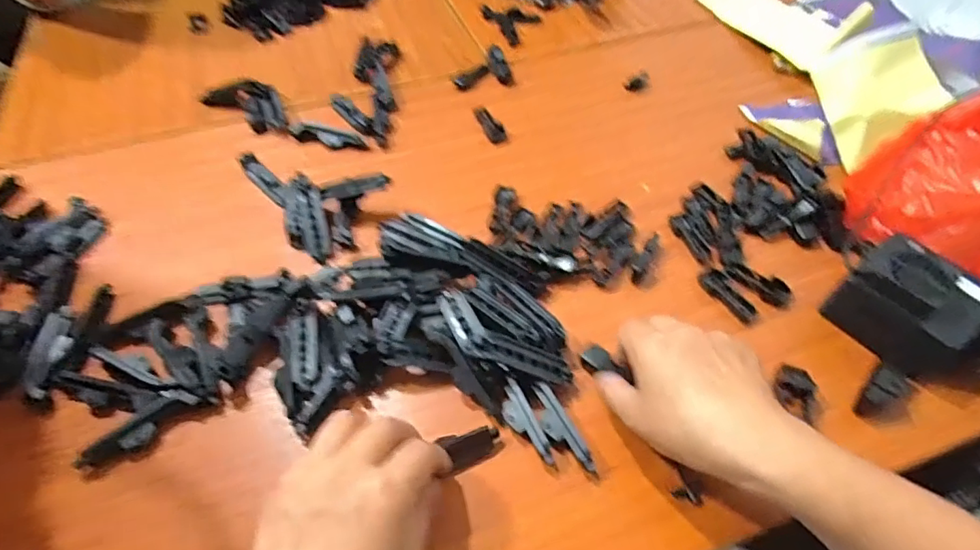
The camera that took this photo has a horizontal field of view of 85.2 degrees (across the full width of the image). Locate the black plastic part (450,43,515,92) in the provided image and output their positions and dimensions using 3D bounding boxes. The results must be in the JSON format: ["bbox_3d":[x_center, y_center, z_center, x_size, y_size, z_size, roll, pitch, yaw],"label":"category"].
[{"bbox_3d":[-0.010,-0.228,0.583,0.064,0.014,0.059,-7,53,-5],"label":"black plastic part"}]

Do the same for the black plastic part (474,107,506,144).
[{"bbox_3d":[-0.001,-0.152,0.528,0.017,0.011,0.055,-15,54,-11],"label":"black plastic part"}]

